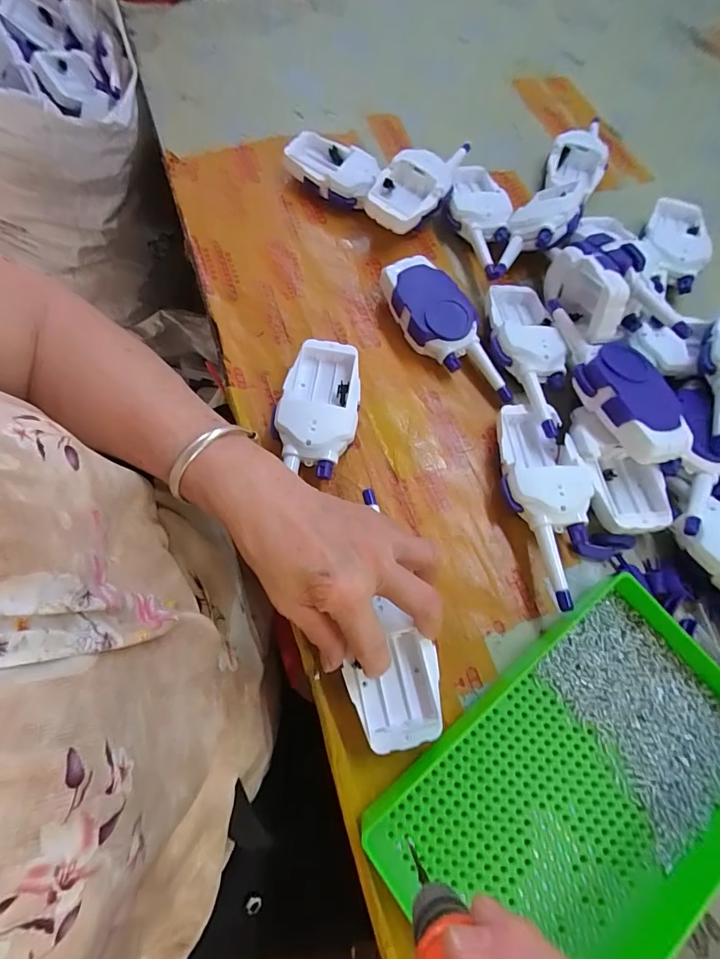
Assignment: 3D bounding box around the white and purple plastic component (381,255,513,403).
[{"bbox_3d":[0.080,-0.140,0.395,0.059,0.037,0.164,-35,75,-15],"label":"white and purple plastic component"}]

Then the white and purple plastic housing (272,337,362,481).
[{"bbox_3d":[-0.033,-0.059,0.355,0.064,0.036,0.115,13,69,1],"label":"white and purple plastic housing"}]

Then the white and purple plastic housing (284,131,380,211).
[{"bbox_3d":[-0.028,-0.335,0.460,0.103,0.033,0.057,34,71,9],"label":"white and purple plastic housing"}]

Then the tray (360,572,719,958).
[{"bbox_3d":[0.143,0.193,0.267,0.251,0.032,0.157,-36,76,-16],"label":"tray"}]

